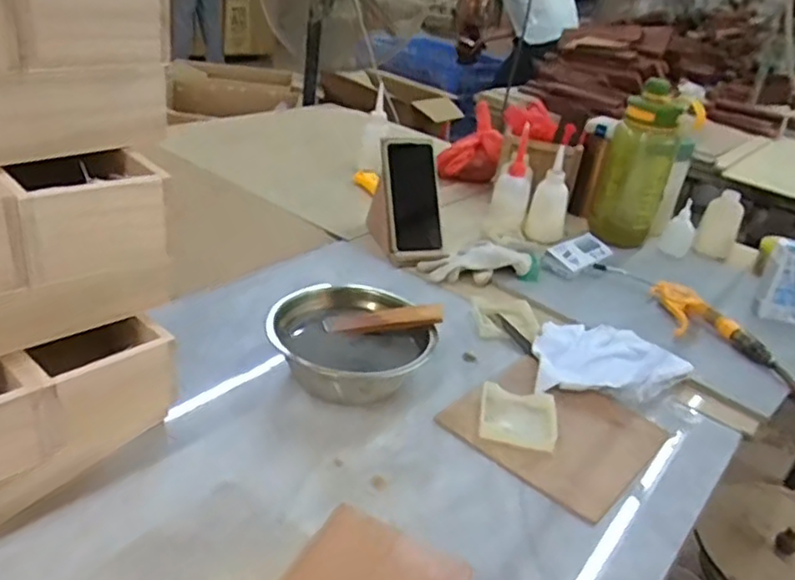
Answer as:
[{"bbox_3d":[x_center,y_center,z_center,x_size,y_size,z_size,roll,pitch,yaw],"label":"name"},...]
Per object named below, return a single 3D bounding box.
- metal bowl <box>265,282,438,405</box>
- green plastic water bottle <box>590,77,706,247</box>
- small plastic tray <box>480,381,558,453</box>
[{"bbox_3d":[-0.051,0.062,0.711,0.173,0.070,0.153,-1,28,-16],"label":"metal bowl"},{"bbox_3d":[0.400,-0.203,1.088,0.135,0.241,0.095,17,30,14],"label":"green plastic water bottle"},{"bbox_3d":[0.124,0.128,0.678,0.077,0.020,0.080,11,29,5],"label":"small plastic tray"}]

